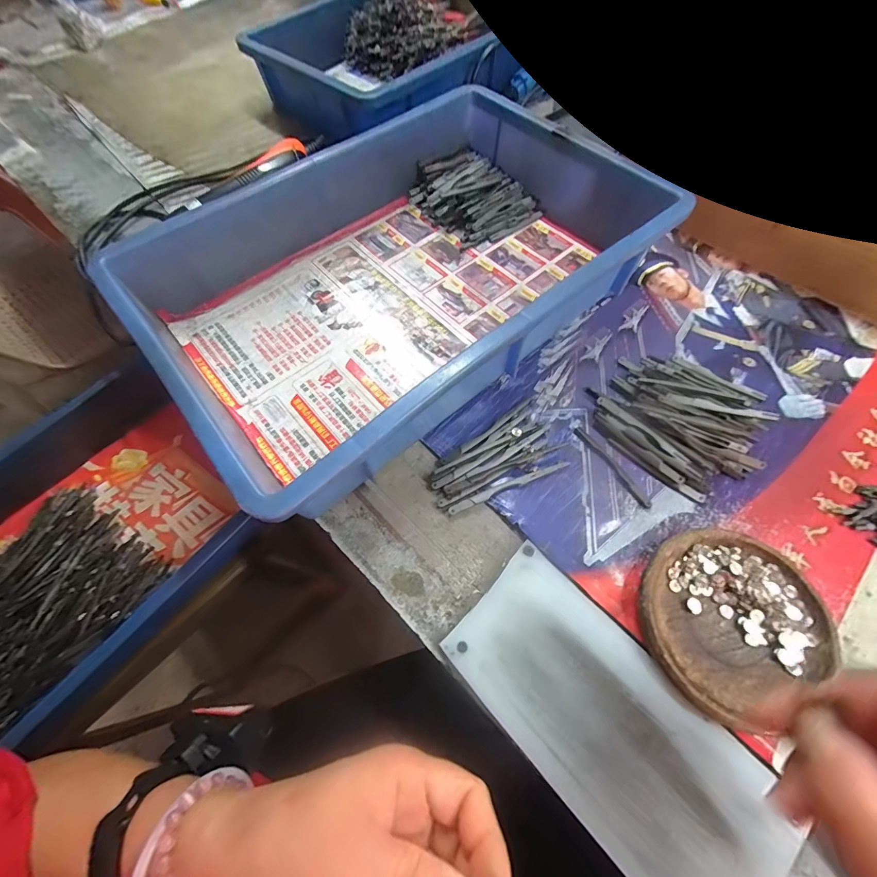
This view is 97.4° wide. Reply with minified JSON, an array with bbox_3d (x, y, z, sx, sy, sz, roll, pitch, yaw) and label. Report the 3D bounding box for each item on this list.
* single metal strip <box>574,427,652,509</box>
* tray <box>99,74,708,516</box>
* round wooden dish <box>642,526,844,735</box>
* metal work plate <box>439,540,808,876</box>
[{"bbox_3d":[0.139,0.021,0.307,0.010,0.005,0.080,-30,67,-13],"label":"single metal strip"},{"bbox_3d":[-0.039,-0.166,0.356,0.420,0.082,0.309,-39,69,-16],"label":"tray"},{"bbox_3d":[0.186,0.110,0.247,0.116,0.025,0.100,-21,65,-9],"label":"round wooden dish"},{"bbox_3d":[0.100,0.166,0.225,0.092,0.006,0.194,-41,70,-16],"label":"metal work plate"}]

